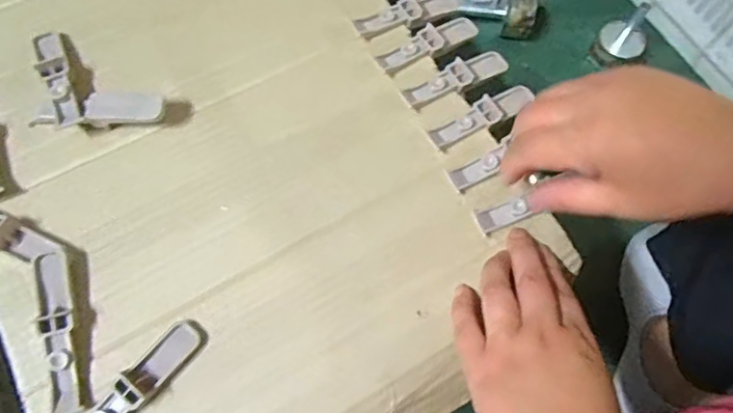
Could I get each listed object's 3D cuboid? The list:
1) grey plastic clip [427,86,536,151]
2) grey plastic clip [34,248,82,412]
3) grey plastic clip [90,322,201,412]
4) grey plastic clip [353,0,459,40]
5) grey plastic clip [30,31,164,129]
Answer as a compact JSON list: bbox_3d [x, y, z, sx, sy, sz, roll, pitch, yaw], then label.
[{"bbox_3d":[0.088,-0.068,0.403,0.094,0.017,0.021,-29,69,-26],"label":"grey plastic clip"},{"bbox_3d":[-0.184,0.072,0.327,0.018,0.014,0.097,-16,70,-8],"label":"grey plastic clip"},{"bbox_3d":[-0.137,0.108,0.315,0.022,0.015,0.098,39,72,13],"label":"grey plastic clip"},{"bbox_3d":[0.034,-0.152,0.435,0.090,0.019,0.024,-33,73,-14],"label":"grey plastic clip"},{"bbox_3d":[-0.204,-0.080,0.389,0.125,0.020,0.062,33,71,11],"label":"grey plastic clip"}]

